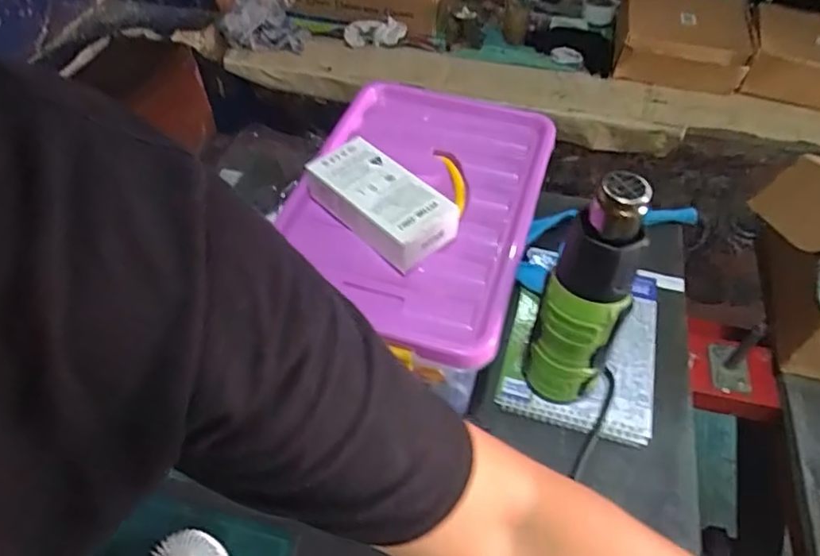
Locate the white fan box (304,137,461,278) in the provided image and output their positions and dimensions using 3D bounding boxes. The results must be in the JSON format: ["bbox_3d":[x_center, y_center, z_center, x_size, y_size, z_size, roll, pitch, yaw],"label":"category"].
[{"bbox_3d":[-0.029,-0.074,0.555,0.074,0.042,0.149,-37,58,-26],"label":"white fan box"}]

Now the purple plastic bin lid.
[{"bbox_3d":[0.007,-0.084,0.590,0.236,0.033,0.346,14,51,13],"label":"purple plastic bin lid"}]

